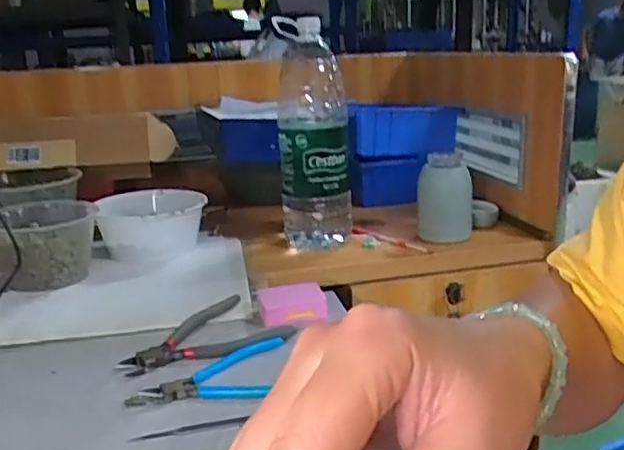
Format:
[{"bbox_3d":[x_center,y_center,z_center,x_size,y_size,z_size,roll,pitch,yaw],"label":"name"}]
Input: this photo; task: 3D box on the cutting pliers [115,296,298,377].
[{"bbox_3d":[-0.114,0.120,0.648,0.163,0.013,0.115,-17,21,-39],"label":"cutting pliers"}]

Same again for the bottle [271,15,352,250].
[{"bbox_3d":[0.002,-0.127,0.901,0.095,0.315,0.113,-3,16,2],"label":"bottle"}]

